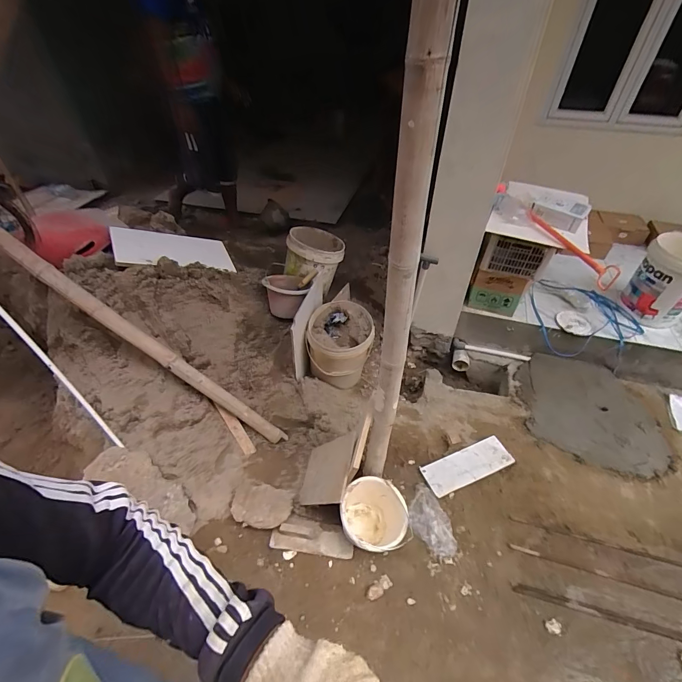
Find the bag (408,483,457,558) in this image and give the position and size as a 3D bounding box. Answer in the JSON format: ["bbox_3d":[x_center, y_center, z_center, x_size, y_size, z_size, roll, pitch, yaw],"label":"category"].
[{"bbox_3d":[0.372,0.746,1.498,0.162,0.032,0.273,-20,44,-21],"label":"bag"}]

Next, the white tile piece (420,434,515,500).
[{"bbox_3d":[0.582,0.571,1.660,0.425,0.019,0.150,-15,43,-17],"label":"white tile piece"}]

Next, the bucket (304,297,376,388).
[{"bbox_3d":[0.000,0.034,1.940,0.328,0.337,0.358,6,44,6],"label":"bucket"}]

